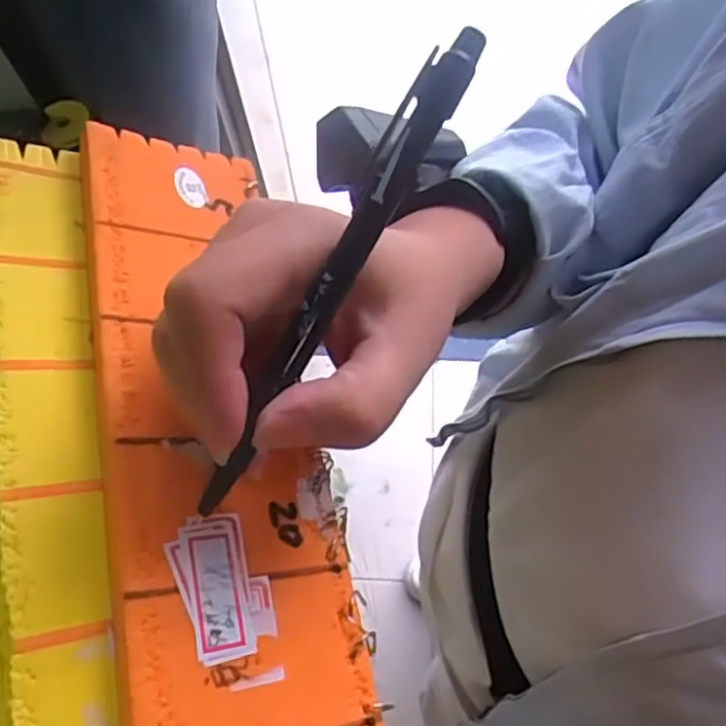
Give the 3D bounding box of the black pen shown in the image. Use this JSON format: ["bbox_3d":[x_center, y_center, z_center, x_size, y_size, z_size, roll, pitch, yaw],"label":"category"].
[{"bbox_3d":[-0.004,-0.026,0.170,0.010,0.008,0.129,28,92,11],"label":"black pen"}]

